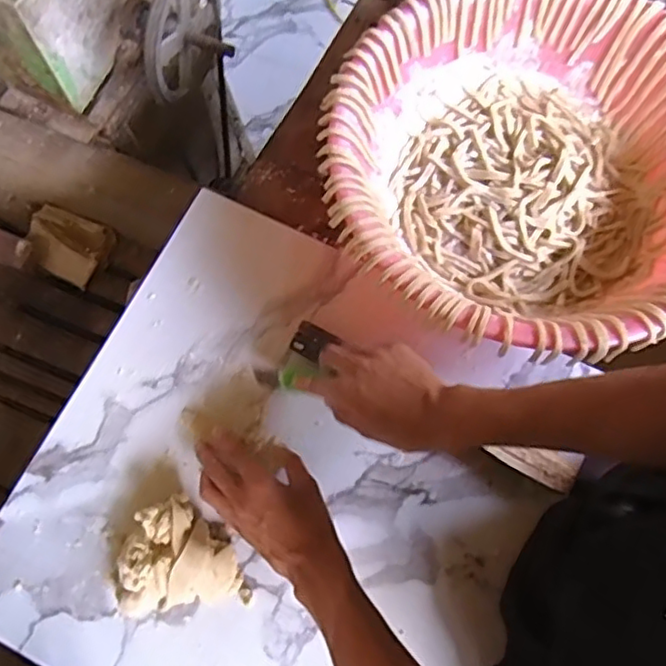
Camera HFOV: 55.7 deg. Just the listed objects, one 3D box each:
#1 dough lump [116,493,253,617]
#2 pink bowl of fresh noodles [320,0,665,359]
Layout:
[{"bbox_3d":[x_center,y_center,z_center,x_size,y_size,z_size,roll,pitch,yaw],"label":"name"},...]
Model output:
[{"bbox_3d":[-0.141,0.204,0.584,0.105,0.038,0.095,-9,70,-1],"label":"dough lump"},{"bbox_3d":[0.202,-0.179,0.669,0.378,0.126,0.409,-1,70,2],"label":"pink bowl of fresh noodles"}]

